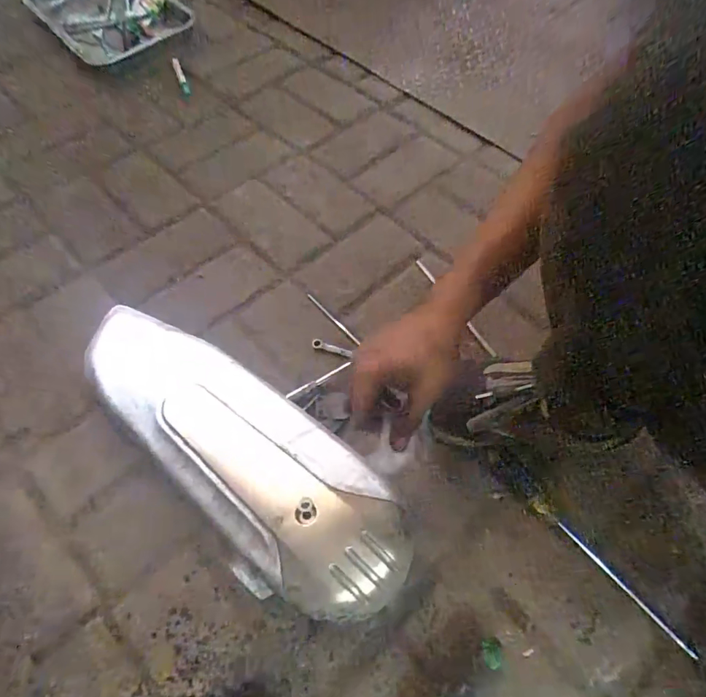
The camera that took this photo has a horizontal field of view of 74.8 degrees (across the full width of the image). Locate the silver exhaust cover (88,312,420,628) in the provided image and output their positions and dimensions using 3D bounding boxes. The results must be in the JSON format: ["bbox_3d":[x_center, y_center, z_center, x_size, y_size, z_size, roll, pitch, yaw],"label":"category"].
[{"bbox_3d":[-0.151,0.100,0.543,0.490,0.081,0.171,39,66,19],"label":"silver exhaust cover"}]

